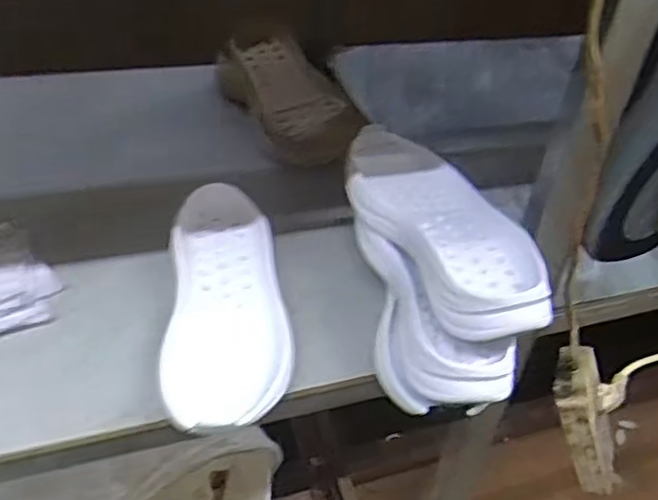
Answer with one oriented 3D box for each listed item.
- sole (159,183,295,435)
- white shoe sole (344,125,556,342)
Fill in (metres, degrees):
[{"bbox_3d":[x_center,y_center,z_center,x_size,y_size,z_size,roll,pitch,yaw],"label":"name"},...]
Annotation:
[{"bbox_3d":[-0.090,0.047,0.614,0.103,0.046,0.283,-1,40,-7],"label":"sole"},{"bbox_3d":[0.094,-0.028,0.600,0.098,0.043,0.258,-10,42,-17],"label":"white shoe sole"}]

